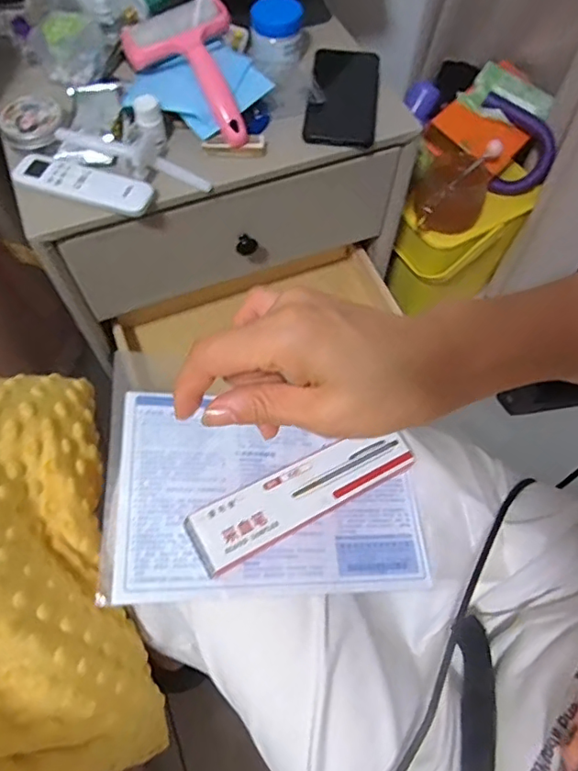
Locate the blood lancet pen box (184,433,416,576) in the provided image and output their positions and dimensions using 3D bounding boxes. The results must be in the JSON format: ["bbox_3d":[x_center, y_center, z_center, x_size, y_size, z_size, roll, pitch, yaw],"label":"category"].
[{"bbox_3d":[0.014,0.068,0.358,0.168,0.018,0.042,-20,63,-27],"label":"blood lancet pen box"}]

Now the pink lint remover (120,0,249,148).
[{"bbox_3d":[-0.097,-0.328,0.562,0.112,0.055,0.159,-22,65,-13],"label":"pink lint remover"}]

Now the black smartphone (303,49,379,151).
[{"bbox_3d":[0.063,-0.334,0.619,0.077,0.012,0.157,7,62,2],"label":"black smartphone"}]

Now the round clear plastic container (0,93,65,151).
[{"bbox_3d":[-0.272,-0.280,0.572,0.064,0.019,0.063,1,62,-1],"label":"round clear plastic container"}]

